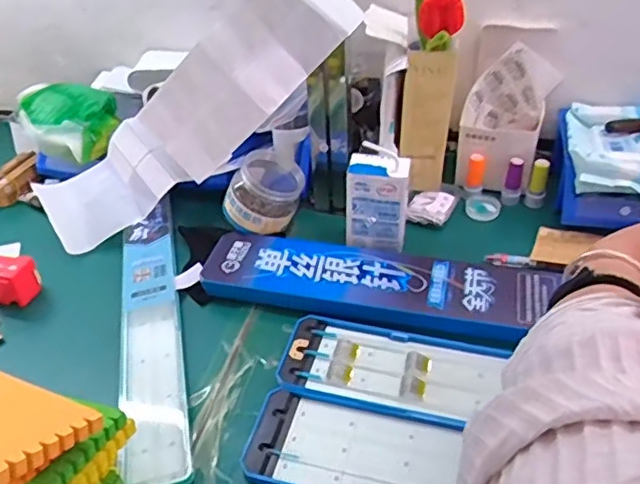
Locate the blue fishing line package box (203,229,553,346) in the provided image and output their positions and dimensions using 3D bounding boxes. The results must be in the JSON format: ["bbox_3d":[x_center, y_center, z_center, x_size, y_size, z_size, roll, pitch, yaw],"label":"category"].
[{"bbox_3d":[0.053,0.040,0.623,0.348,0.021,0.105,7,40,12],"label":"blue fishing line package box"}]

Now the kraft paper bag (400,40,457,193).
[{"bbox_3d":[0.131,-0.149,0.738,0.059,0.187,0.021,4,39,9],"label":"kraft paper bag"}]

